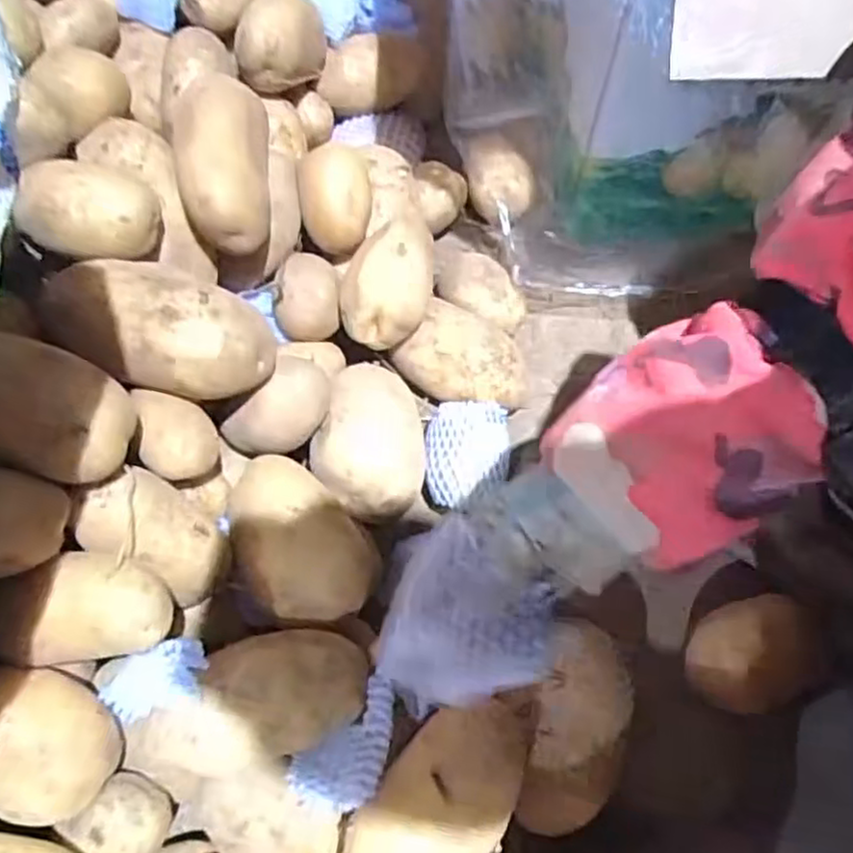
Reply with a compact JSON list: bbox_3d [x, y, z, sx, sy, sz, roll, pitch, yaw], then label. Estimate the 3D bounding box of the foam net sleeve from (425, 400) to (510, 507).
[{"bbox_3d":[0.036,0.021,0.586,0.064,0.045,0.076,-12,79,30],"label":"foam net sleeve"}]

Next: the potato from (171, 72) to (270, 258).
[{"bbox_3d":[-0.153,-0.201,0.526,0.071,0.054,0.136,-9,81,-6],"label":"potato"}]

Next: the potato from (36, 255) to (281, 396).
[{"bbox_3d":[-0.186,-0.066,0.471,0.156,0.054,0.065,12,64,5],"label":"potato"}]

